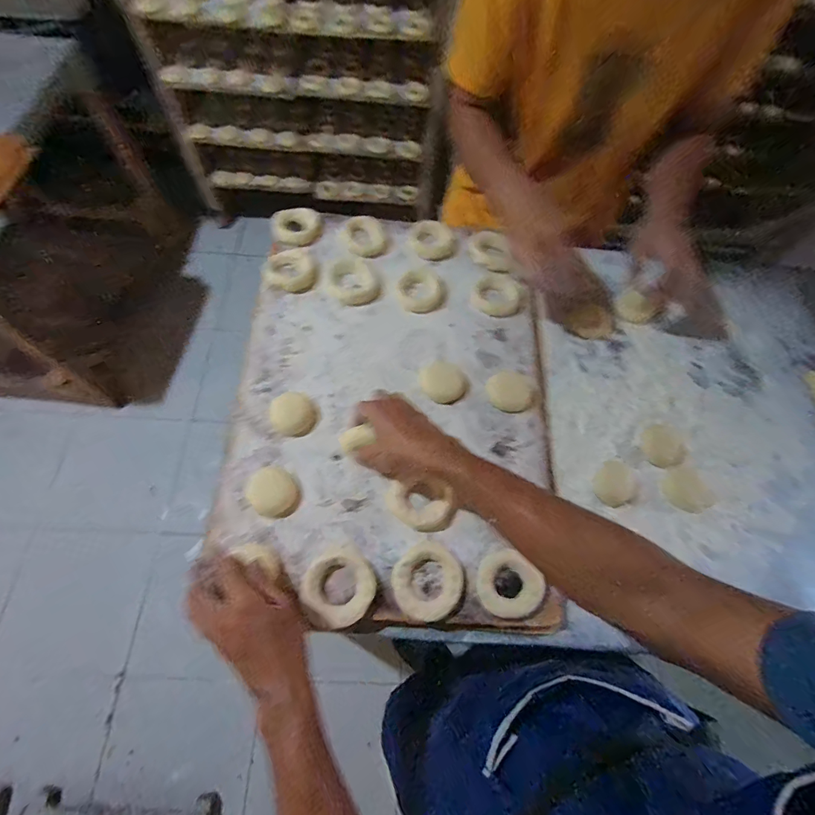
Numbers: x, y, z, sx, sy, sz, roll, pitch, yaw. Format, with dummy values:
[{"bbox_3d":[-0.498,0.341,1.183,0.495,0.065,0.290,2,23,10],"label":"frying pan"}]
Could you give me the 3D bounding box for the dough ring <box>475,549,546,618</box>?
[{"bbox_3d":[0.117,0.203,0.477,0.075,0.012,0.068,40,70,14],"label":"dough ring"}]

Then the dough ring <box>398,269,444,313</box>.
[{"bbox_3d":[0.020,-0.179,0.635,0.068,0.010,0.071,1,66,-3],"label":"dough ring"}]

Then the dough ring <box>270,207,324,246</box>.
[{"bbox_3d":[-0.179,-0.287,0.660,0.082,0.020,0.066,6,66,-1],"label":"dough ring"}]

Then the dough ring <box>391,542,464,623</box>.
[{"bbox_3d":[0.024,0.197,0.471,0.079,0.018,0.077,1,66,-3],"label":"dough ring"}]

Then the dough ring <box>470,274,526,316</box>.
[{"bbox_3d":[0.139,-0.174,0.636,0.078,0.017,0.066,24,67,7],"label":"dough ring"}]

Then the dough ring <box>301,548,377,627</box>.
[{"bbox_3d":[-0.077,0.200,0.463,0.079,0.014,0.077,1,66,-3],"label":"dough ring"}]

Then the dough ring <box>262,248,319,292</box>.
[{"bbox_3d":[-0.174,-0.204,0.624,0.076,0.013,0.072,1,66,-3],"label":"dough ring"}]

